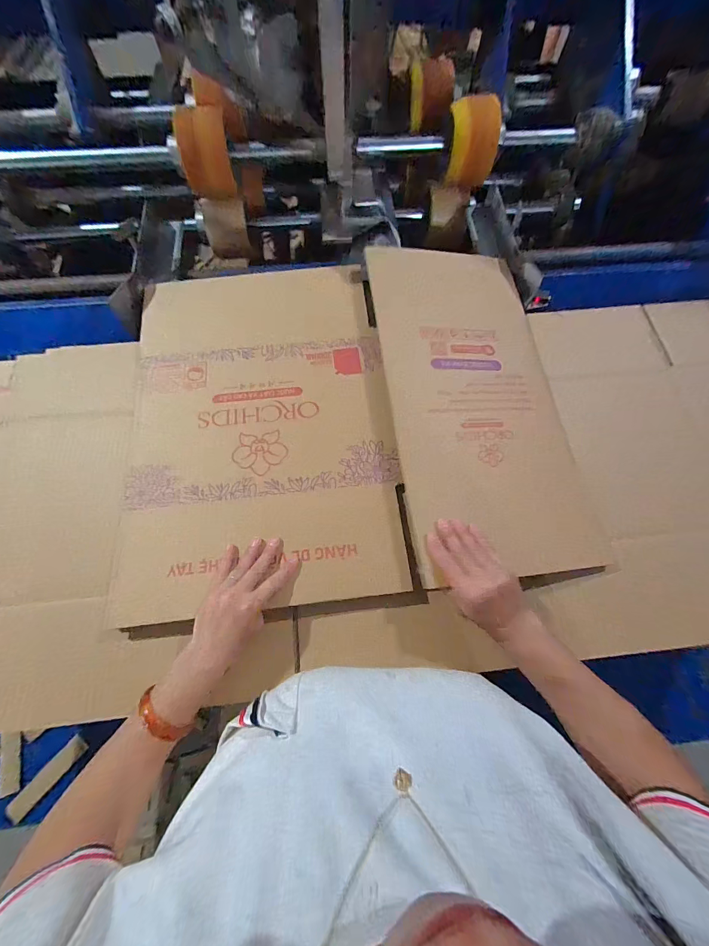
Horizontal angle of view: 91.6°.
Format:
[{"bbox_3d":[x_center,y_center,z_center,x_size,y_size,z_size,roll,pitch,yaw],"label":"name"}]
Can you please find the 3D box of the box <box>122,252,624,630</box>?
[{"bbox_3d":[-0.014,-0.094,0.498,0.612,0.040,0.509,-7,71,0],"label":"box"}]

